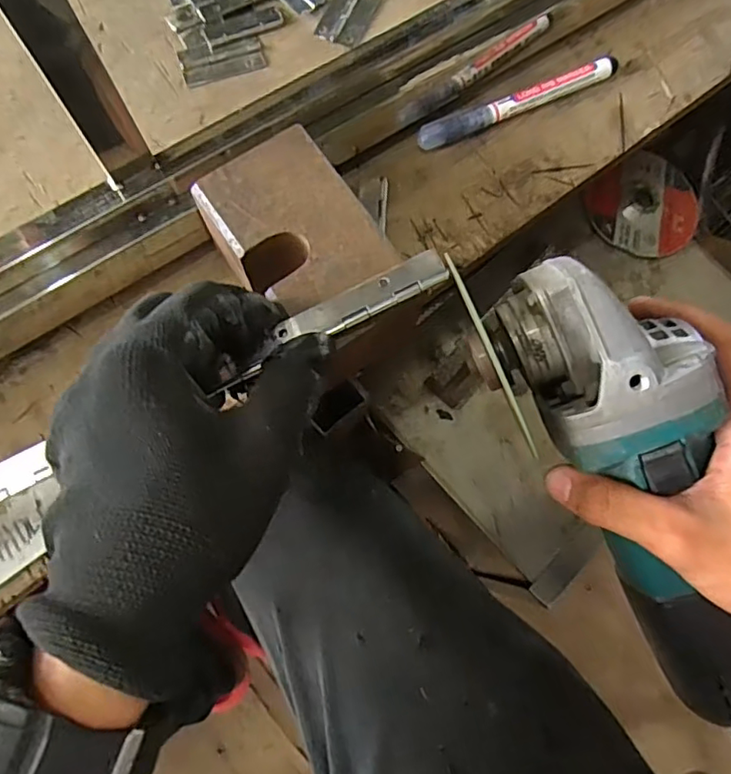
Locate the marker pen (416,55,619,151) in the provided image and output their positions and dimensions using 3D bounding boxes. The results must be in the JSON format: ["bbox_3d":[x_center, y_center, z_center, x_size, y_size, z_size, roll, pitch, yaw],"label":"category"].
[{"bbox_3d":[0.095,-0.177,0.357,0.137,0.013,0.016,-25,77,-8],"label":"marker pen"}]

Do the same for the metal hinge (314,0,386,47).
[{"bbox_3d":[-0.010,-0.248,0.376,0.032,0.004,0.056,25,76,6],"label":"metal hinge"}]

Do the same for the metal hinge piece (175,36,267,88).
[{"bbox_3d":[-0.090,-0.207,0.364,0.053,0.004,0.027,-15,75,-5],"label":"metal hinge piece"}]

